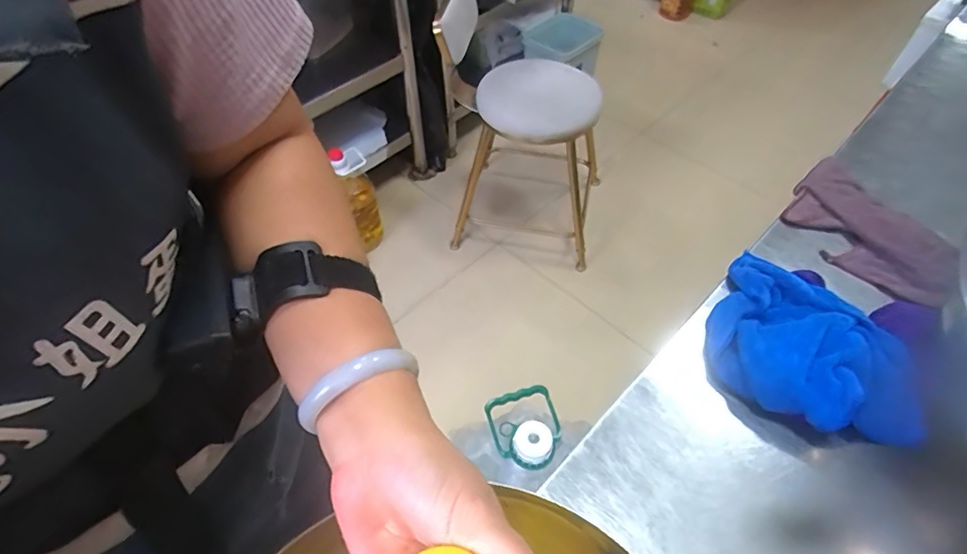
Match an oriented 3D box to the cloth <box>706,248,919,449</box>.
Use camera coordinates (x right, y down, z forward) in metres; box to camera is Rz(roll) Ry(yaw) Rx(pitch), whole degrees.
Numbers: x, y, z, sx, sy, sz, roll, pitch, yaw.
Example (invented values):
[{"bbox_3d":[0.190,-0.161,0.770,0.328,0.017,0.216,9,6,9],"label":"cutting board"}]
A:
[{"bbox_3d":[0.297,0.066,0.483,0.147,0.050,0.209,-32,58,-23],"label":"cloth"}]

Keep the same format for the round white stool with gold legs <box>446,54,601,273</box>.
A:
[{"bbox_3d":[0.143,-0.369,1.602,0.421,0.447,0.465,9,52,7],"label":"round white stool with gold legs"}]

